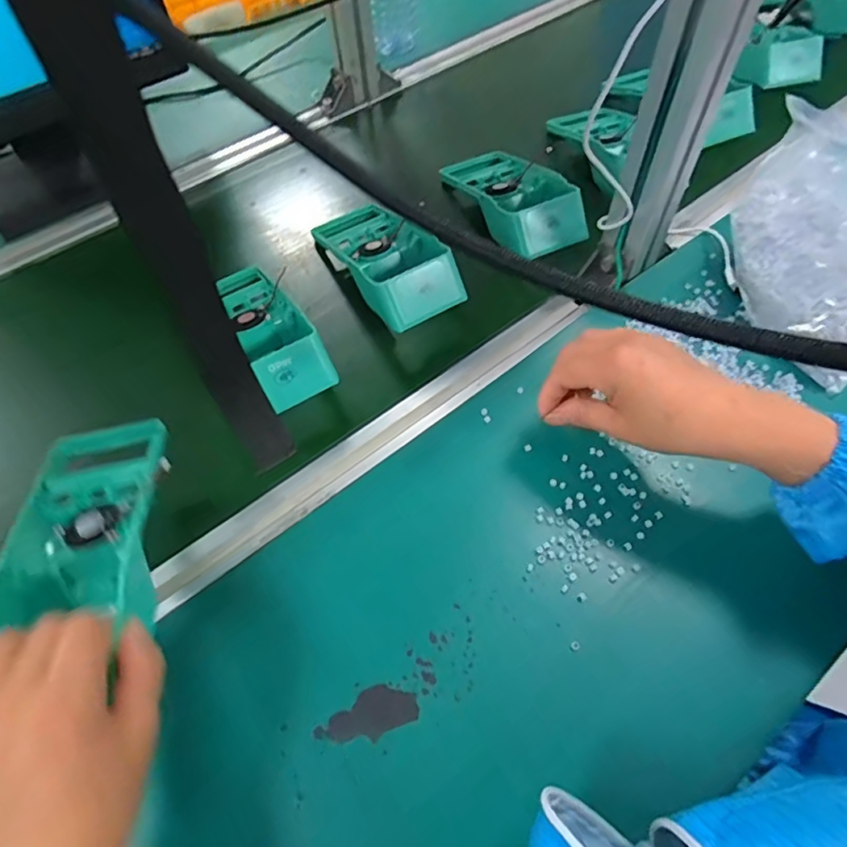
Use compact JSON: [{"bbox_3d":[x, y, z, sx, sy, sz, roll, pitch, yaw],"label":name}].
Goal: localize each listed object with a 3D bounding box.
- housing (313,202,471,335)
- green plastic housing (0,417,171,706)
[{"bbox_3d":[-0.040,-0.172,0.527,0.088,0.043,0.191,-29,61,-13],"label":"housing"},{"bbox_3d":[-0.214,0.075,0.352,0.090,0.052,0.167,-12,48,-2],"label":"green plastic housing"}]

